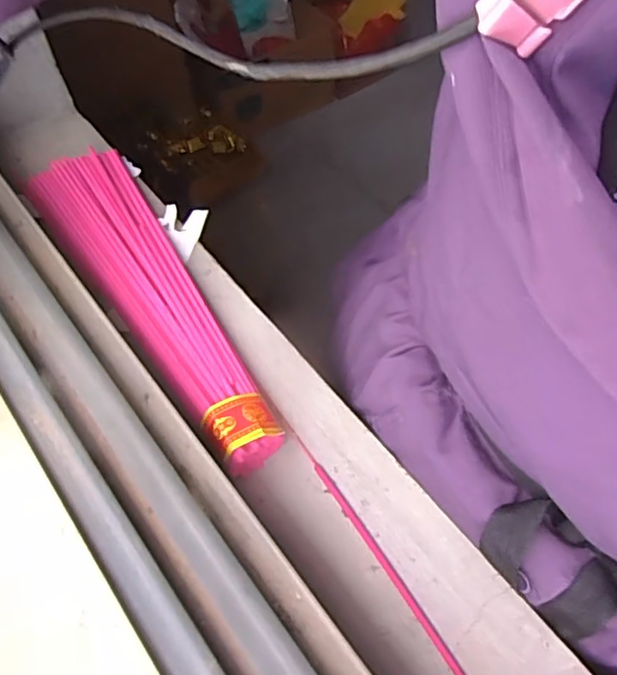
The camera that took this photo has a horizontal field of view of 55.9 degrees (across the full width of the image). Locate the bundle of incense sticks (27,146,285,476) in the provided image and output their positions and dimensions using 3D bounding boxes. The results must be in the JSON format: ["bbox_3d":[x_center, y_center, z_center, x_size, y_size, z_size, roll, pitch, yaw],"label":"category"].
[{"bbox_3d":[-0.110,-0.036,0.405,0.069,0.033,0.308,-30,62,-15],"label":"bundle of incense sticks"}]

